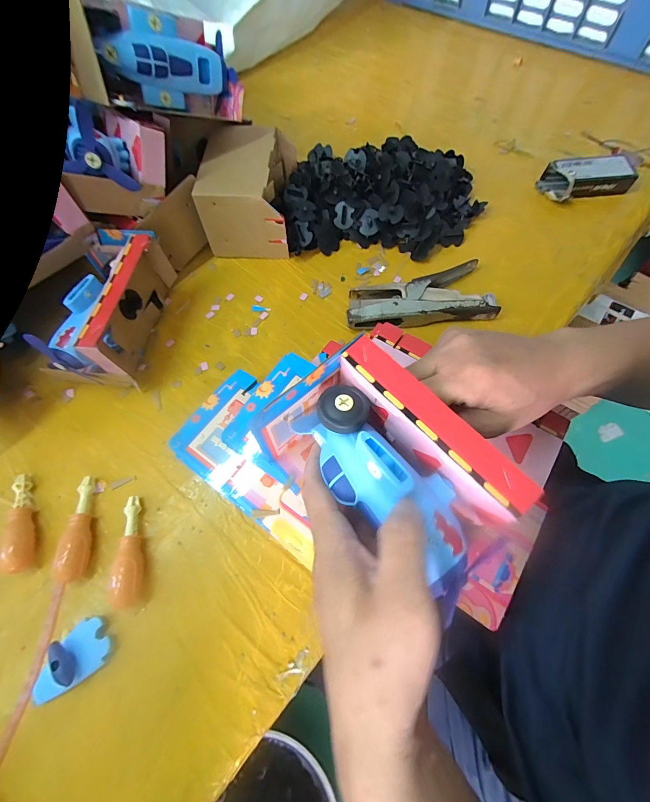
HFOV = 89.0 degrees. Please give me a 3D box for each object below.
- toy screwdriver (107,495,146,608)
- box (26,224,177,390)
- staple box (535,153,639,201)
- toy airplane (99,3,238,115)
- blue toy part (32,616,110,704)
[{"bbox_3d":[-0.181,0.138,0.310,0.023,0.028,0.095,-5,65,0],"label":"toy screwdriver"},{"bbox_3d":[-0.247,-0.104,0.386,0.091,0.091,0.162,5,66,5],"label":"box"},{"bbox_3d":[0.389,-0.331,0.491,0.128,0.034,0.060,-9,65,-2],"label":"staple box"},{"bbox_3d":[-0.180,-0.382,0.376,0.142,0.072,0.047,-21,65,-30],"label":"toy airplane"},{"bbox_3d":[-0.218,0.221,0.277,0.062,0.023,0.039,-40,70,-15],"label":"blue toy part"}]

